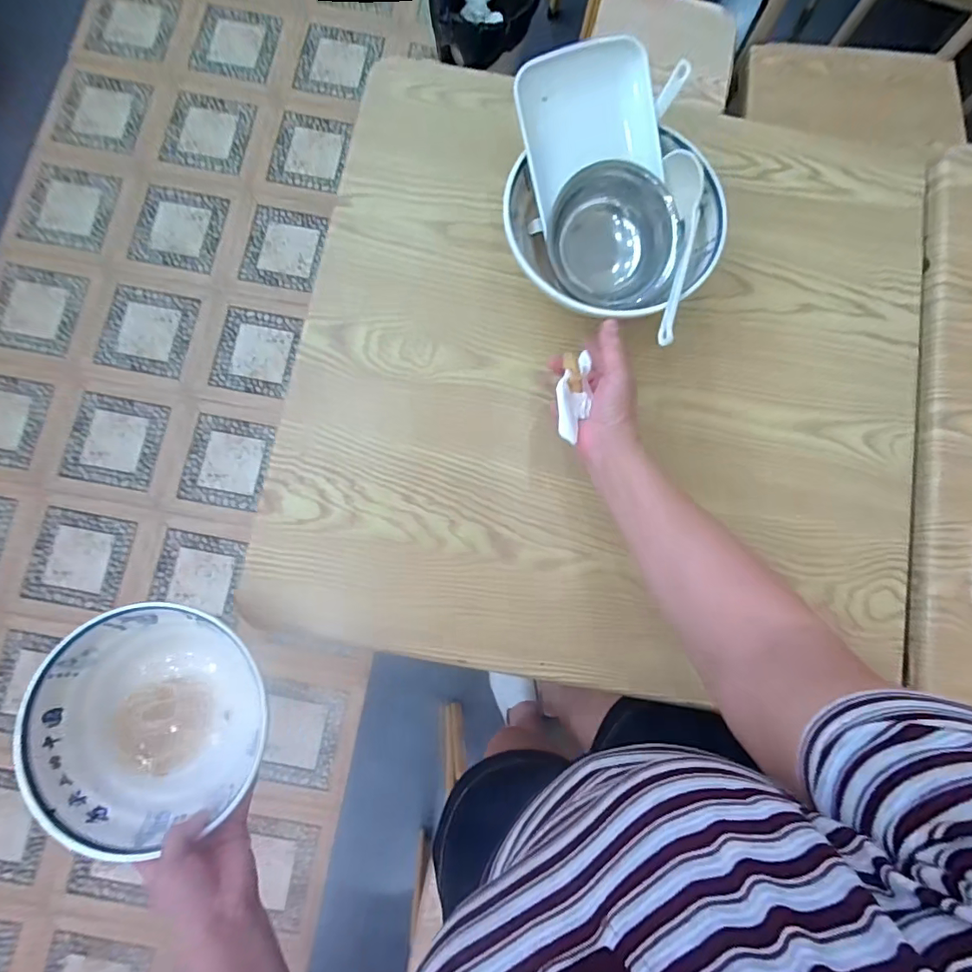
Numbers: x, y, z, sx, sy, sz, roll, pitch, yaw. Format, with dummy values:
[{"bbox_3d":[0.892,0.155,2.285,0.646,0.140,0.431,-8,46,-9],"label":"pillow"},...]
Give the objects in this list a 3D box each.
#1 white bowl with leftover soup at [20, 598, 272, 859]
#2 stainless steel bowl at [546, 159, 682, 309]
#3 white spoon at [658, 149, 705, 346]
[{"bbox_3d":[-0.318,0.224,0.489,0.195,0.078,0.204,-25,81,-6],"label":"white bowl with leftover soup"},{"bbox_3d":[0.116,-0.242,0.493,0.121,0.060,0.118,-10,121,-5],"label":"stainless steel bowl"},{"bbox_3d":[0.186,-0.226,0.480,0.039,0.029,0.205,6,81,-1],"label":"white spoon"}]

